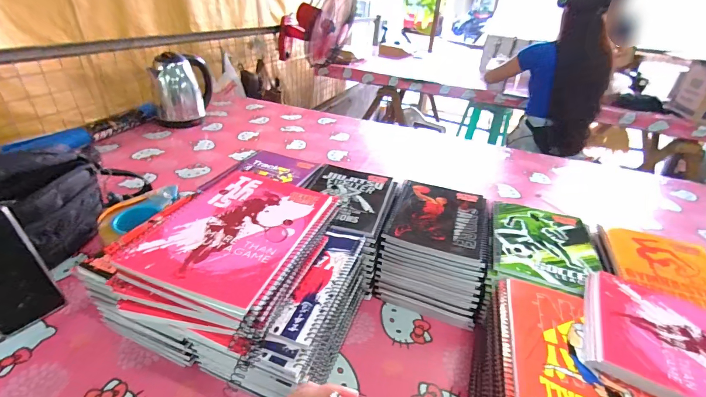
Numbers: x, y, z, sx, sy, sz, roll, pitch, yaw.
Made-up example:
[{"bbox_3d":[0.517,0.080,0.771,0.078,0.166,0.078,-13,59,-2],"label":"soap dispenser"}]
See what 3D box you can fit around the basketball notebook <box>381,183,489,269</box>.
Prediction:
[{"bbox_3d":[0.150,0.030,0.578,0.156,0.014,0.188,14,33,14],"label":"basketball notebook"}]

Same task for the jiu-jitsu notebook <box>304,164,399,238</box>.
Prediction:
[{"bbox_3d":[-0.009,-0.006,0.610,0.156,0.011,0.216,13,32,12],"label":"jiu-jitsu notebook"}]

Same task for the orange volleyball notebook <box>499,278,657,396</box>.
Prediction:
[{"bbox_3d":[0.243,0.176,0.360,0.153,0.014,0.197,13,33,13],"label":"orange volleyball notebook"}]

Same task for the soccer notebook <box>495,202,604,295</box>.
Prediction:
[{"bbox_3d":[0.304,0.070,0.534,0.151,0.009,0.203,14,33,15],"label":"soccer notebook"}]

